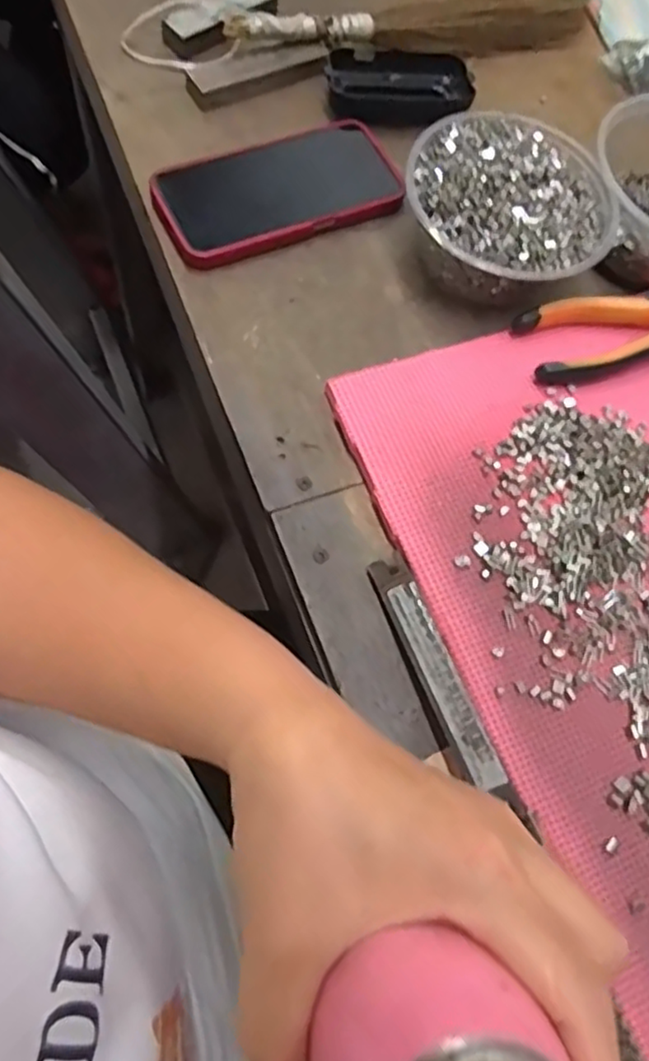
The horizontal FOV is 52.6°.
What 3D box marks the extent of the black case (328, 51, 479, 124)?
[{"bbox_3d":[0.057,-0.342,0.504,0.107,0.023,0.050,-3,71,-8],"label":"black case"}]

